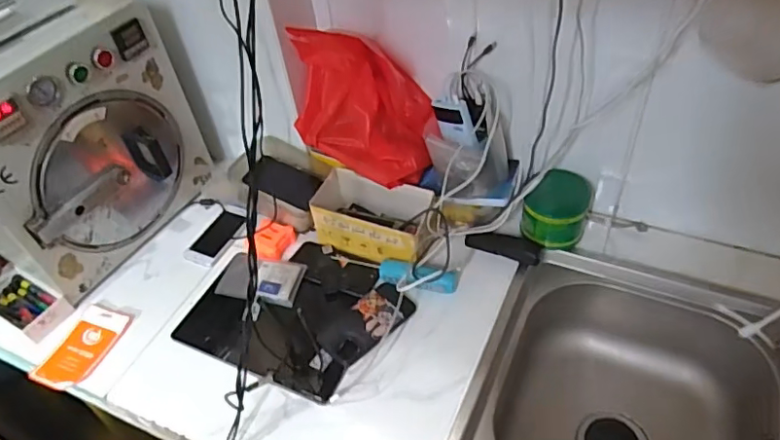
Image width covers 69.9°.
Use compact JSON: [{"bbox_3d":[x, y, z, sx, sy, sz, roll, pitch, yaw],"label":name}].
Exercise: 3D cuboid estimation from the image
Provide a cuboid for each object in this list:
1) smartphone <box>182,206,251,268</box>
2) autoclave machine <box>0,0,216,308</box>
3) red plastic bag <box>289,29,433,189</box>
[{"bbox_3d":[-0.308,0.025,1.011,0.063,0.008,0.152,14,42,15],"label":"smartphone"},{"bbox_3d":[-0.558,-0.131,0.929,0.324,0.407,0.343,19,52,23],"label":"autoclave machine"},{"bbox_3d":[-0.051,-0.192,0.864,0.214,0.249,0.143,0,46,7],"label":"red plastic bag"}]

